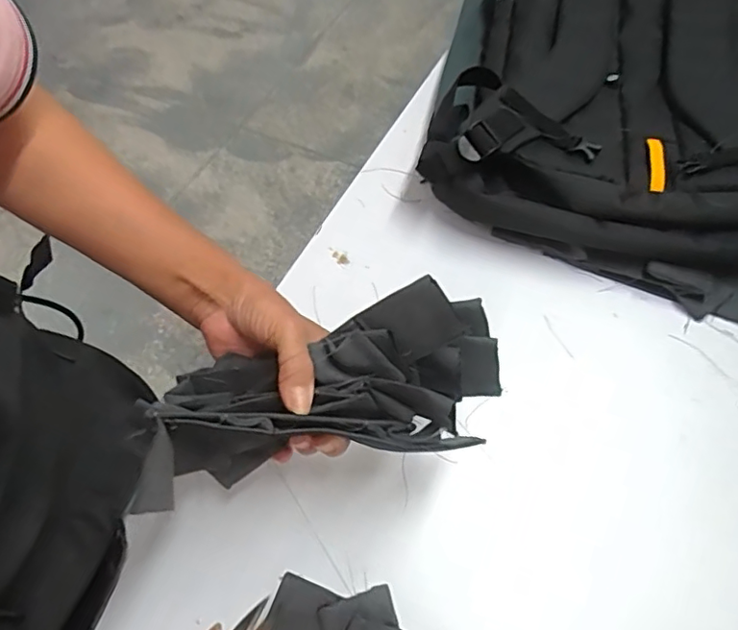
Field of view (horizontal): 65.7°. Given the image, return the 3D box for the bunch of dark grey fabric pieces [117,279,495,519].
[{"bbox_3d":[-0.023,0.052,0.339,0.203,0.102,0.082,-15,59,-2],"label":"bunch of dark grey fabric pieces"}]

